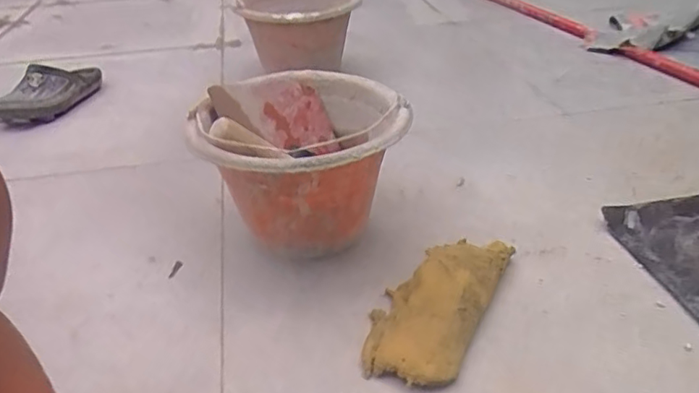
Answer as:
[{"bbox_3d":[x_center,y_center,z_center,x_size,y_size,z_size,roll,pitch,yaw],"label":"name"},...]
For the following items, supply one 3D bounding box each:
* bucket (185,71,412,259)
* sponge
[{"bbox_3d":[-0.055,-0.030,0.678,0.228,0.176,0.225,-2,33,1],"label":"bucket"},{"bbox_3d":[0.090,0.103,0.590,0.104,0.038,0.216,14,37,24],"label":"sponge"}]

